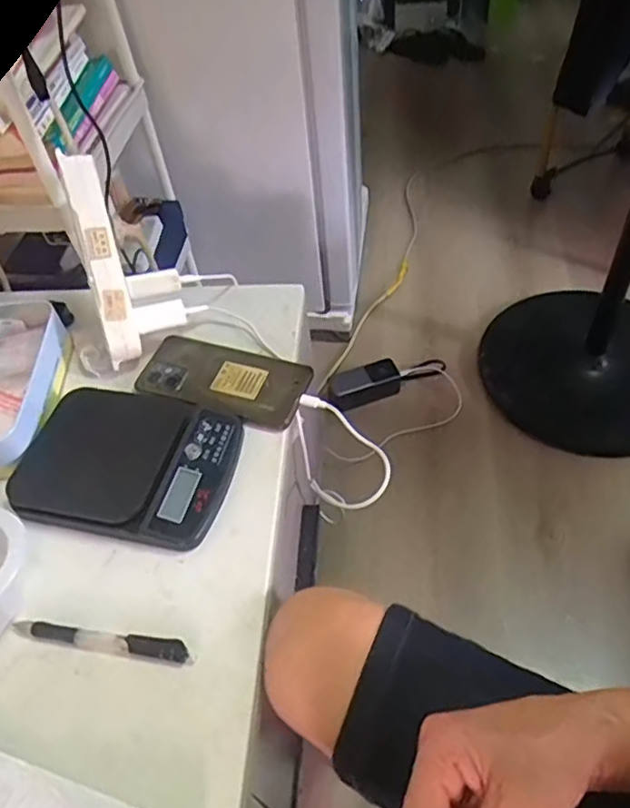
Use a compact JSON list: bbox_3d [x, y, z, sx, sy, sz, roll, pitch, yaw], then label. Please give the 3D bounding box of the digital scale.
[{"bbox_3d":[-0.161,0.046,0.544,0.177,0.024,0.145,9,51,8],"label":"digital scale"}]

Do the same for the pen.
[{"bbox_3d":[-0.155,0.171,0.449,0.135,0.009,0.016,8,51,7],"label":"pen"}]

